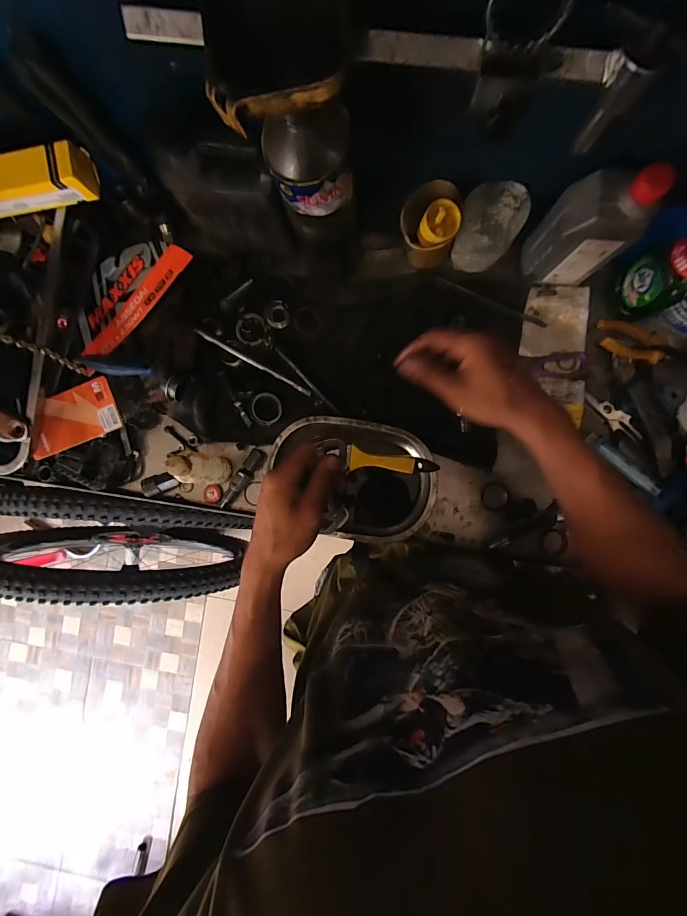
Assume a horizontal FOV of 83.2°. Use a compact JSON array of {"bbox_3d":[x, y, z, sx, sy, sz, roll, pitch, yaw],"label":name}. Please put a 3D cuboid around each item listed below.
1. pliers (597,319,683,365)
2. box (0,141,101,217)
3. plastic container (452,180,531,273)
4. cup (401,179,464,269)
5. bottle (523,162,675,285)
[{"bbox_3d":[0.385,-0.145,0.501,0.116,0.025,0.044,20,90,4],"label":"pliers"},{"bbox_3d":[-0.399,-0.313,0.451,0.220,0.046,0.046,-9,88,4],"label":"box"},{"bbox_3d":[0.175,-0.276,0.475,0.067,0.088,0.067,0,89,4],"label":"plastic container"},{"bbox_3d":[0.103,-0.275,0.478,0.069,0.091,0.066,-6,88,4],"label":"cup"},{"bbox_3d":[0.268,-0.249,0.434,0.085,0.175,0.052,6,89,4],"label":"bottle"}]

